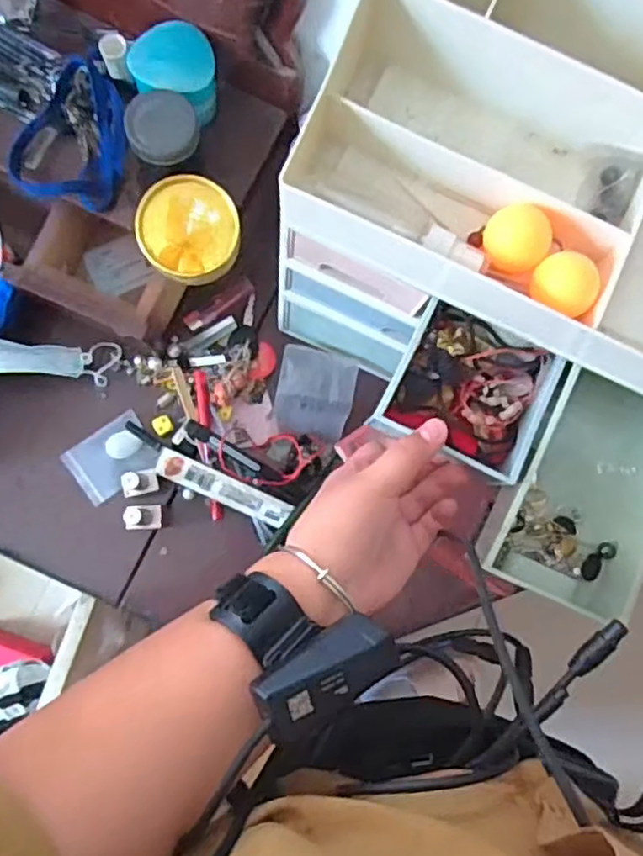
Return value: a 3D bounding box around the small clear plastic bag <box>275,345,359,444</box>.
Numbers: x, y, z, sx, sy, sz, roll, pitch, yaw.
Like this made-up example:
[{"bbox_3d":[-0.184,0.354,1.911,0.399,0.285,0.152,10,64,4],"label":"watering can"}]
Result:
[{"bbox_3d":[-0.007,-0.031,0.632,0.071,0.022,0.084,10,112,-7],"label":"small clear plastic bag"}]

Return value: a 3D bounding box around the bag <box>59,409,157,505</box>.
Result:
[{"bbox_3d":[-0.201,0.028,0.636,0.077,0.014,0.061,-34,87,-8],"label":"bag"}]

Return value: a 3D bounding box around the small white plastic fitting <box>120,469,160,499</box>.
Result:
[{"bbox_3d":[-0.162,0.050,0.597,0.026,0.079,0.023,-6,83,-6],"label":"small white plastic fitting"}]

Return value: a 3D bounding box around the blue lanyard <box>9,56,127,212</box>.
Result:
[{"bbox_3d":[-0.209,-0.248,0.556,0.098,0.045,0.114,12,82,-3],"label":"blue lanyard"}]

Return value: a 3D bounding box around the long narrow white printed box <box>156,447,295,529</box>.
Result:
[{"bbox_3d":[-0.090,0.057,0.619,0.132,0.005,0.025,27,83,-13],"label":"long narrow white printed box"}]

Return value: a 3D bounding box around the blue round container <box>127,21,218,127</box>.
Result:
[{"bbox_3d":[-0.122,-0.295,0.556,0.070,0.057,0.061,17,82,-3],"label":"blue round container"}]

